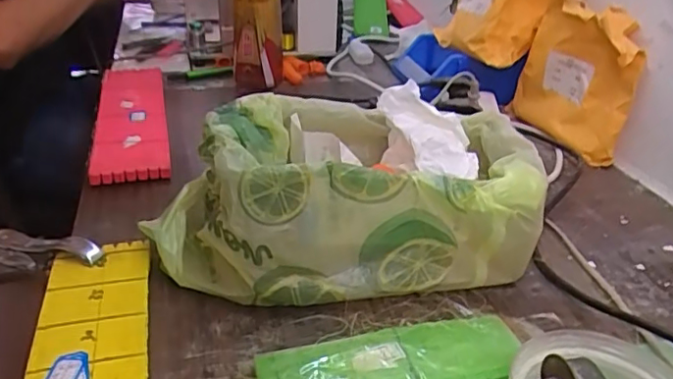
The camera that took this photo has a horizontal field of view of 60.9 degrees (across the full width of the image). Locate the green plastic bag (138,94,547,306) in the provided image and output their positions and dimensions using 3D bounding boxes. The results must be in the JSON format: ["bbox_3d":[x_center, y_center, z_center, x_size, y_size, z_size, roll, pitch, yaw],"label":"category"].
[{"bbox_3d":[0.003,0.001,0.472,0.304,0.110,0.155,-3,30,-9],"label":"green plastic bag"}]

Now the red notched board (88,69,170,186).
[{"bbox_3d":[-0.263,-0.102,0.734,0.081,0.018,0.350,-6,31,-16],"label":"red notched board"}]

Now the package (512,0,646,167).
[{"bbox_3d":[0.290,-0.135,0.691,0.050,0.165,0.171,-4,30,-12],"label":"package"}]

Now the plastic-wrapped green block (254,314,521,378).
[{"bbox_3d":[0.037,0.117,0.376,0.174,0.017,0.058,-6,31,-14],"label":"plastic-wrapped green block"}]

